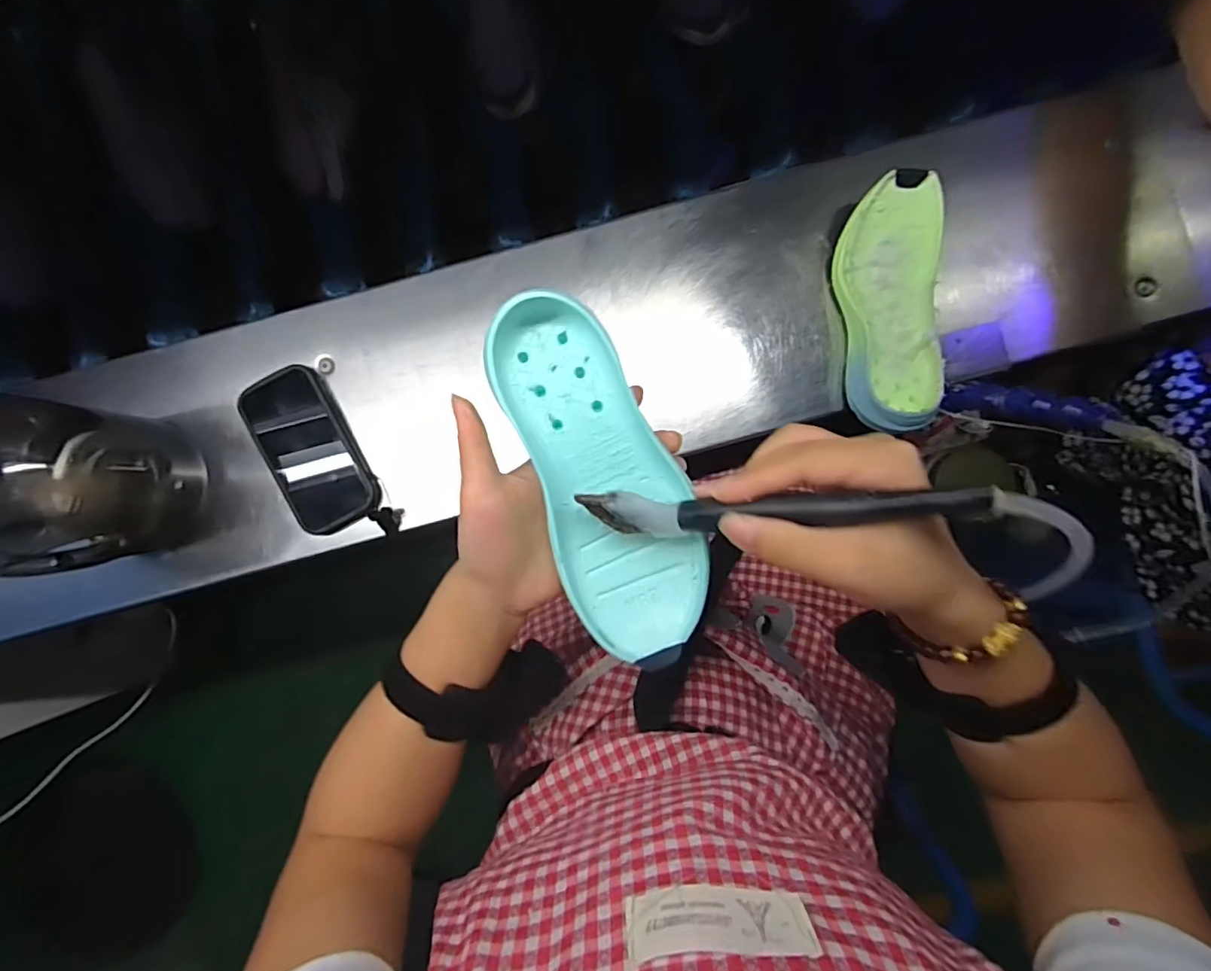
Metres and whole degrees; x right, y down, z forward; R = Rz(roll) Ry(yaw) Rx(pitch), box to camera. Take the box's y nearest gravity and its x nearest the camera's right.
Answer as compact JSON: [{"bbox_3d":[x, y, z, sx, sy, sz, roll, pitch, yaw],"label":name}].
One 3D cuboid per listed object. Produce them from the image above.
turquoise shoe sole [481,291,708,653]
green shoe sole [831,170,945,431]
[{"bbox_3d":[-0.002,-0.005,0.283,0.072,0.025,0.187,-21,92,2],"label":"turquoise shoe sole"},{"bbox_3d":[0.259,-0.165,0.502,0.091,0.045,0.225,3,92,2],"label":"green shoe sole"}]

